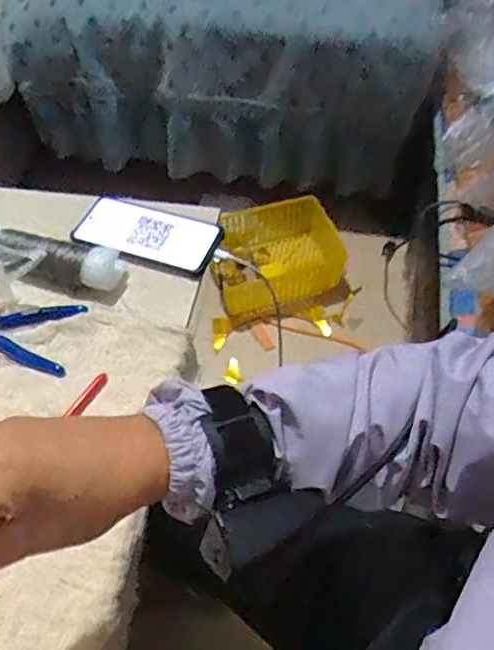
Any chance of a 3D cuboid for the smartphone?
[{"bbox_3d":[-0.111,-0.105,0.653,0.162,0.011,0.075,16,57,14],"label":"smartphone"}]

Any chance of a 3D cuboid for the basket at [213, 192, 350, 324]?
[{"bbox_3d":[0.069,-0.140,1.263,0.286,0.120,0.225,-15,55,-7],"label":"basket"}]

